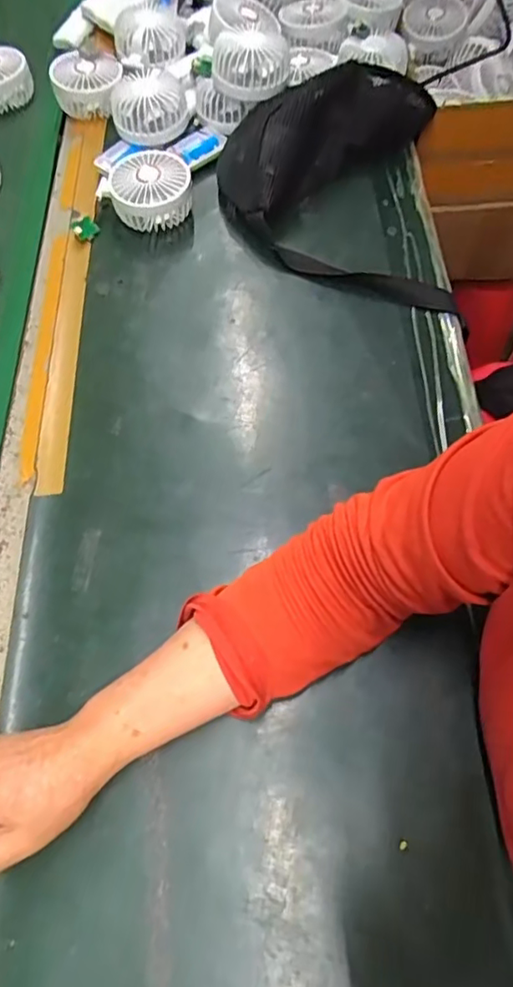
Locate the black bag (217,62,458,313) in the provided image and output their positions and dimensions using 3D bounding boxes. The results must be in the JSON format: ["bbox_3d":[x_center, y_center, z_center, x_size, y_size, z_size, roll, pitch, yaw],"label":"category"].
[{"bbox_3d":[0.083,-0.329,0.609,0.242,0.098,0.282,0,65,2],"label":"black bag"}]

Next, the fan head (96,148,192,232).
[{"bbox_3d":[-0.122,-0.335,0.630,0.100,0.050,0.092,-12,65,-4],"label":"fan head"}]

